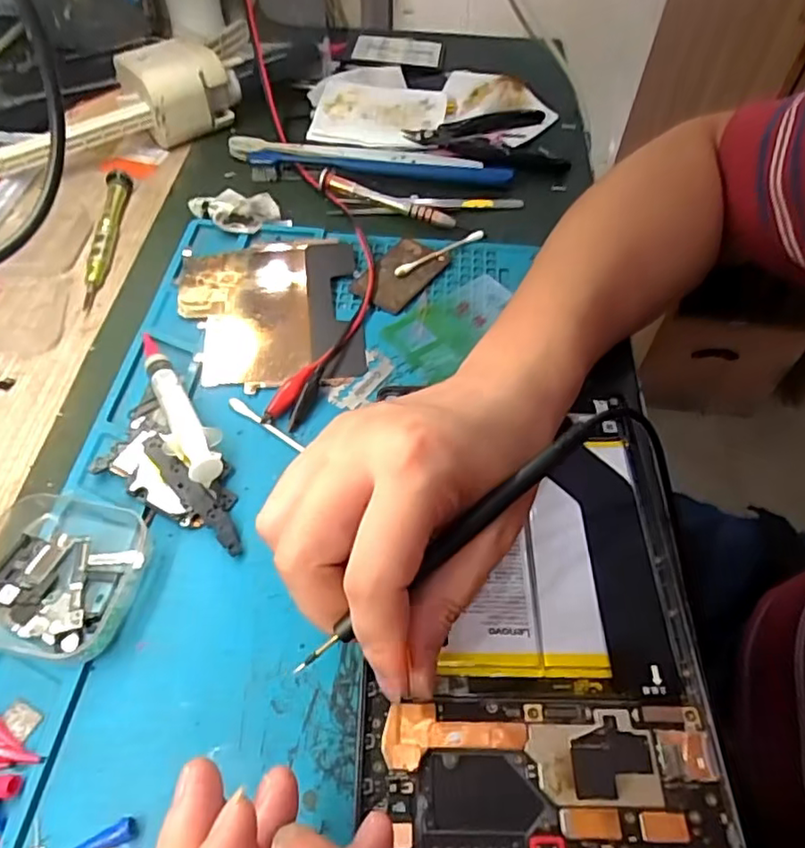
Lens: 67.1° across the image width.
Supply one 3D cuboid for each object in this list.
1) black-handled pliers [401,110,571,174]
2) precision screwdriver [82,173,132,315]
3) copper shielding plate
[{"bbox_3d":[0.063,-0.216,0.461,0.116,0.013,0.075,-9,54,-8],"label":"black-handled pliers"},{"bbox_3d":[-0.190,-0.121,0.389,0.014,0.016,0.121,-4,54,-5],"label":"precision screwdriver"},{"bbox_3d":[-0.075,-0.069,0.349,0.098,0.007,0.112,-9,54,-8],"label":"copper shielding plate"}]

